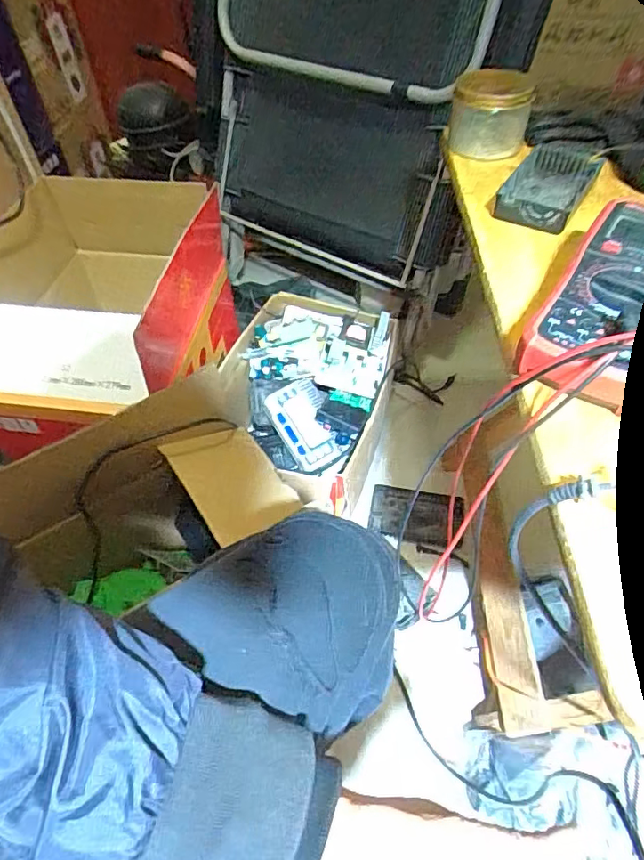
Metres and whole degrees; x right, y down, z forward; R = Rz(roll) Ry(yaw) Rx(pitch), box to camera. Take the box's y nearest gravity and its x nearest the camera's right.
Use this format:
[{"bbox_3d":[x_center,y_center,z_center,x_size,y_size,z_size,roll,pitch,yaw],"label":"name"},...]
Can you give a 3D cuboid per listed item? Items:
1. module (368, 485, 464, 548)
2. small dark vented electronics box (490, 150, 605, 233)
[{"bbox_3d":[0.165,0.152,0.936,0.158,0.016,0.091,8,75,18],"label":"module"},{"bbox_3d":[0.230,-0.249,0.532,0.072,0.024,0.151,24,55,21],"label":"small dark vented electronics box"}]

